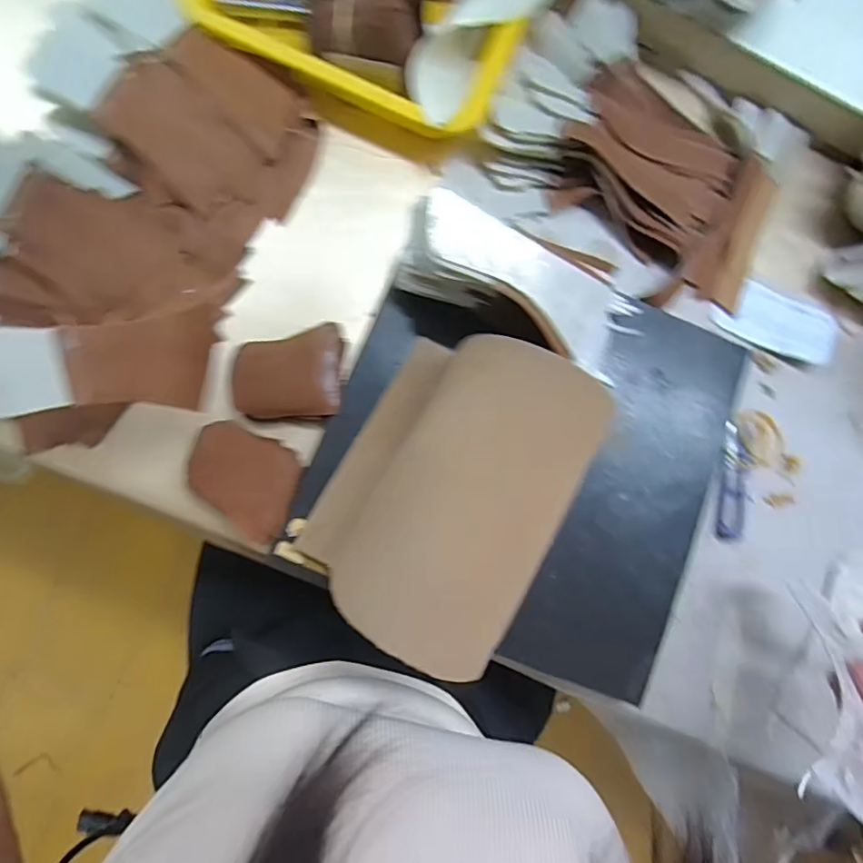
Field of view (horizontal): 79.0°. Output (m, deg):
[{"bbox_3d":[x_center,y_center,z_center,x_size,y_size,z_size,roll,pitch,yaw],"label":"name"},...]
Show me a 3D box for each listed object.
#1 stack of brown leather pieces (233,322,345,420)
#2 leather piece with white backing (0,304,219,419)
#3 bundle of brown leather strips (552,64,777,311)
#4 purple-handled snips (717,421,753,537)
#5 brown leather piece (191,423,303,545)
[{"bbox_3d":[-0.112,-0.047,0.414,0.080,0.021,0.071,0,86,-5],"label":"stack of brown leather pieces"},{"bbox_3d":[-0.198,-0.046,0.319,0.004,0.138,0.067,10,101,38],"label":"leather piece with white backing"},{"bbox_3d":[0.208,-0.216,0.445,0.194,0.033,0.135,28,84,-3],"label":"bundle of brown leather strips"},{"bbox_3d":[0.260,0.043,0.449,0.025,0.005,0.098,7,85,-5],"label":"purple-handled snips"},{"bbox_3d":[-0.141,0.034,0.397,0.086,0.004,0.066,33,84,-2],"label":"brown leather piece"}]

